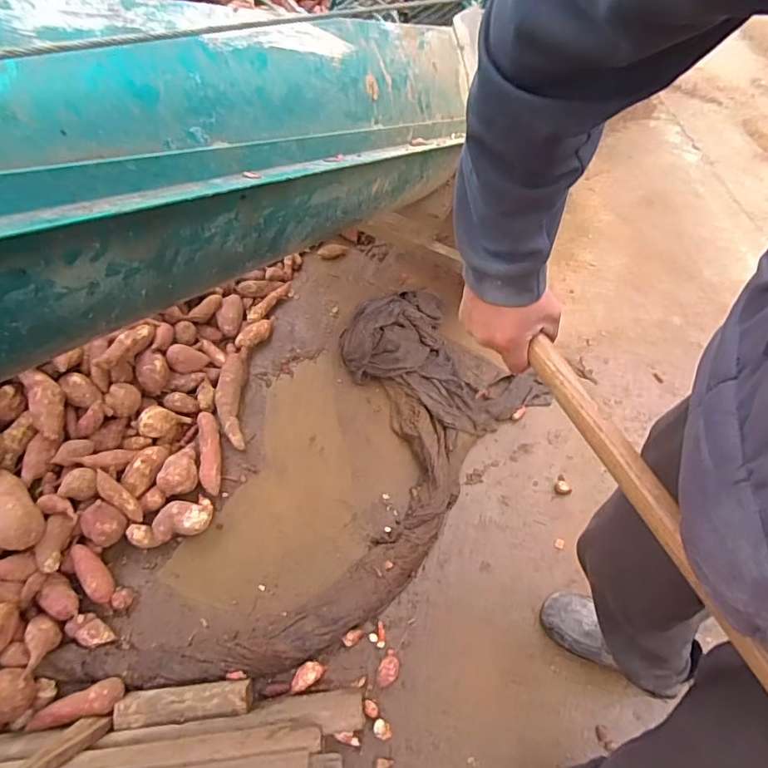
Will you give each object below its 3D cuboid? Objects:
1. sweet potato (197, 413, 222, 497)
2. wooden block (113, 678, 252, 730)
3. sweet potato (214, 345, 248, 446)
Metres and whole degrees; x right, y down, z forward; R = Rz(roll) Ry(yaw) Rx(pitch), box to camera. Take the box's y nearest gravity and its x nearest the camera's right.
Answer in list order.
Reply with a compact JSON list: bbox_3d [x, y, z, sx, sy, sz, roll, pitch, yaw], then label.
[{"bbox_3d":[-0.443,0.174,1.339,0.049,0.039,0.220,-12,55,-9],"label":"sweet potato"},{"bbox_3d":[-0.375,0.609,0.992,0.242,0.034,0.070,-7,33,-3],"label":"wooden block"},{"bbox_3d":[-0.418,0.024,1.444,0.074,0.061,0.324,-5,54,-4],"label":"sweet potato"}]

